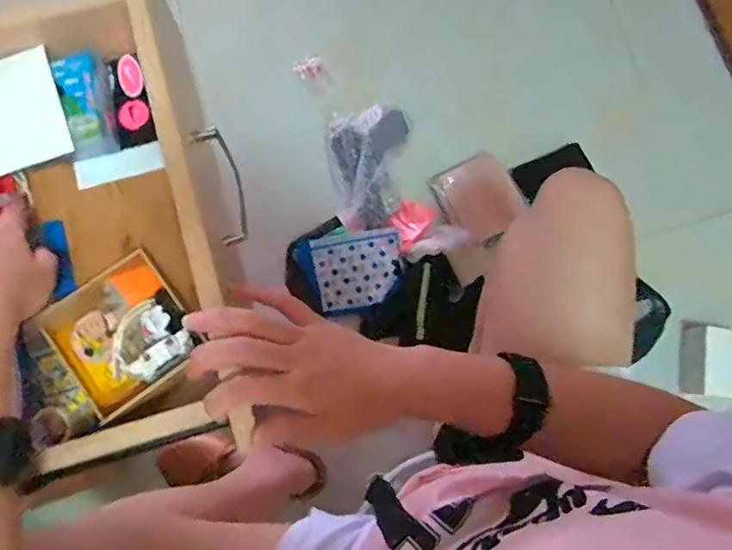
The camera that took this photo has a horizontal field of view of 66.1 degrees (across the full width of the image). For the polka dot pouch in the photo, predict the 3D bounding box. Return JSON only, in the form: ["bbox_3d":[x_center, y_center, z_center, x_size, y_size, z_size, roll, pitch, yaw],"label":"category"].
[{"bbox_3d":[-0.022,-0.006,0.905,0.167,0.014,0.122,-12,96,14],"label":"polka dot pouch"}]

